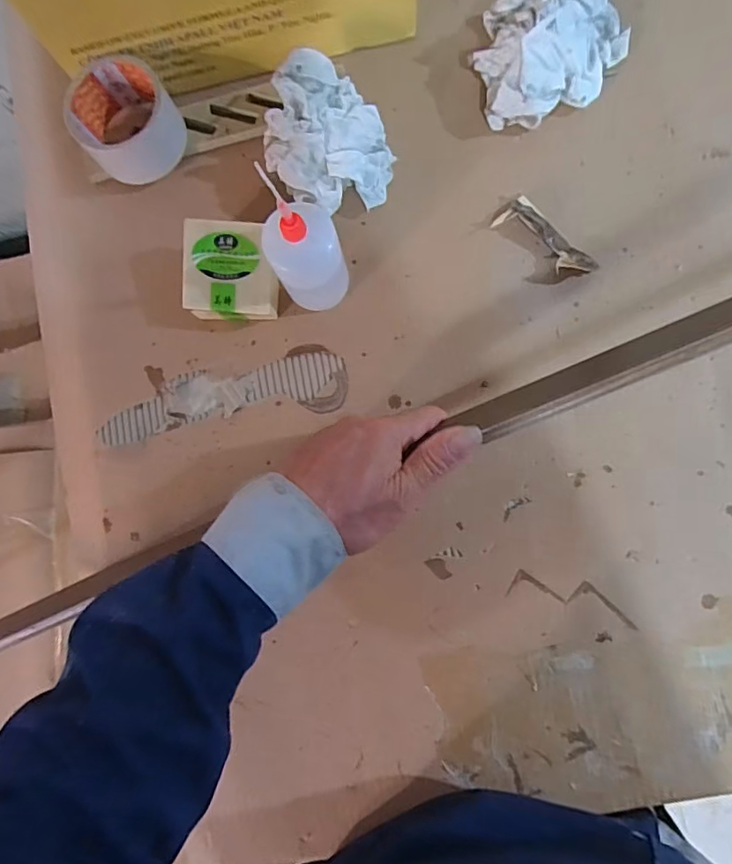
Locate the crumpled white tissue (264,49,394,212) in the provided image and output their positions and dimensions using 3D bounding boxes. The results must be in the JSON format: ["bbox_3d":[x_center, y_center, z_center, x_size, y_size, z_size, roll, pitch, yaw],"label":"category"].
[{"bbox_3d":[-0.034,-0.242,0.446,0.097,0.059,0.119,-38,81,1],"label":"crumpled white tissue"}]

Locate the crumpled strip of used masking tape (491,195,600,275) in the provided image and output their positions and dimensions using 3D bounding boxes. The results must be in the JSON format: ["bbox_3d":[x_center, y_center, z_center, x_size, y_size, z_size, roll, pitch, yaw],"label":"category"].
[{"bbox_3d":[0.146,-0.157,0.437,0.033,0.017,0.090,-40,81,0],"label":"crumpled strip of used masking tape"}]

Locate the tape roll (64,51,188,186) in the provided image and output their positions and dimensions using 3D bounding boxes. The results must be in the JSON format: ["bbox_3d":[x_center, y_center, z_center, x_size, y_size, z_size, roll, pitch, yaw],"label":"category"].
[{"bbox_3d":[-0.209,-0.271,0.466,0.082,0.054,0.083,-1,84,6],"label":"tape roll"}]

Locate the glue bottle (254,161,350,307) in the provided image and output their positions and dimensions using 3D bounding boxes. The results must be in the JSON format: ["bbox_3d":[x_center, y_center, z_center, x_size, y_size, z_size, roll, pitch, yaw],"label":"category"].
[{"bbox_3d":[-0.046,-0.133,0.394,0.051,0.136,0.045,-28,82,2],"label":"glue bottle"}]

